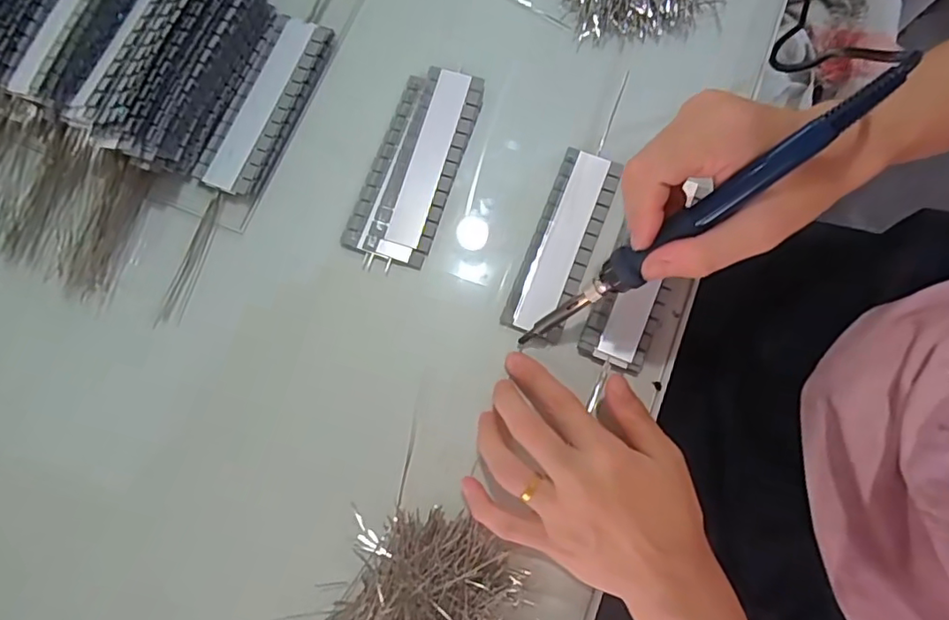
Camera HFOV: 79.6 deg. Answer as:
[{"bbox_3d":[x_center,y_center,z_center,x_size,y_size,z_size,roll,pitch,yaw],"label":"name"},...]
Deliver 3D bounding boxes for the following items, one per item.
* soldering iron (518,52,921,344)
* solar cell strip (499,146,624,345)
[{"bbox_3d":[0.098,-0.037,0.282,0.217,0.017,0.019,-39,79,36],"label":"soldering iron"},{"bbox_3d":[0.057,-0.044,0.367,0.038,0.005,0.126,22,79,3],"label":"solar cell strip"}]

